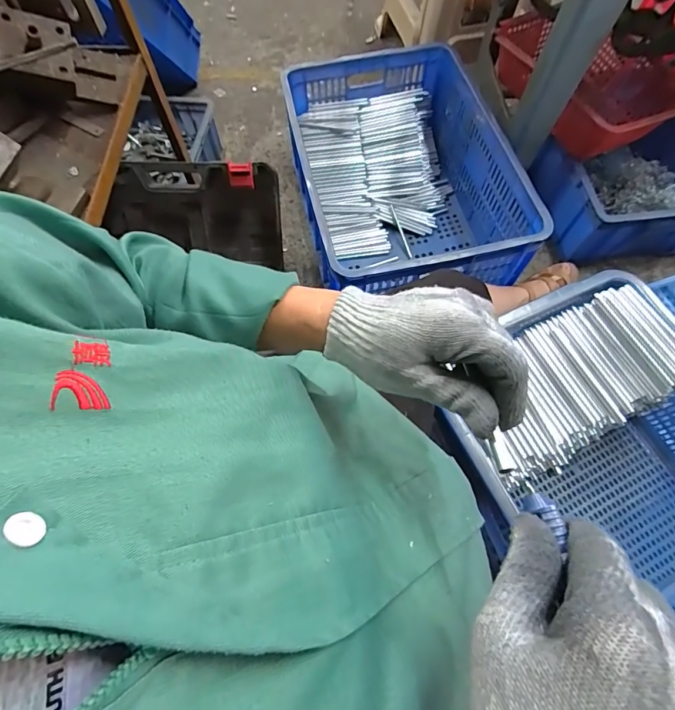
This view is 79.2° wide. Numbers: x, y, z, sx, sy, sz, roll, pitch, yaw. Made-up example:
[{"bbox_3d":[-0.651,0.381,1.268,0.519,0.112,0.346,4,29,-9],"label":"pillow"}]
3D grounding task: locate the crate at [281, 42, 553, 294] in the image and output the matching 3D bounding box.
[{"bbox_3d":[0.150,-0.409,0.958,0.479,0.269,0.624,-8,68,-4],"label":"crate"}]

